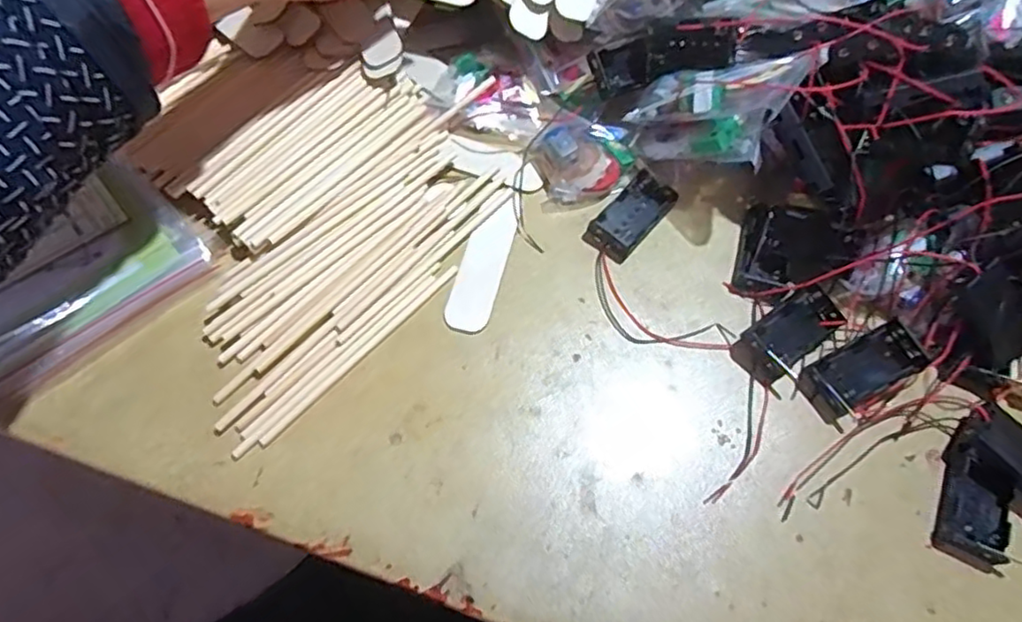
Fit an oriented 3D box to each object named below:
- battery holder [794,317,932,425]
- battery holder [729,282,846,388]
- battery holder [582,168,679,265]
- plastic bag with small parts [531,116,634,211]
[{"bbox_3d":[0.204,0.034,0.369,0.066,0.012,0.032,-33,67,8],"label":"battery holder"},{"bbox_3d":[0.166,0.013,0.380,0.067,0.020,0.031,-34,71,-17],"label":"battery holder"},{"bbox_3d":[0.079,-0.062,0.418,0.032,0.012,0.065,40,69,14],"label":"battery holder"},{"bbox_3d":[0.048,-0.104,0.432,0.067,0.024,0.053,-13,66,-9],"label":"plastic bag with small parts"}]

